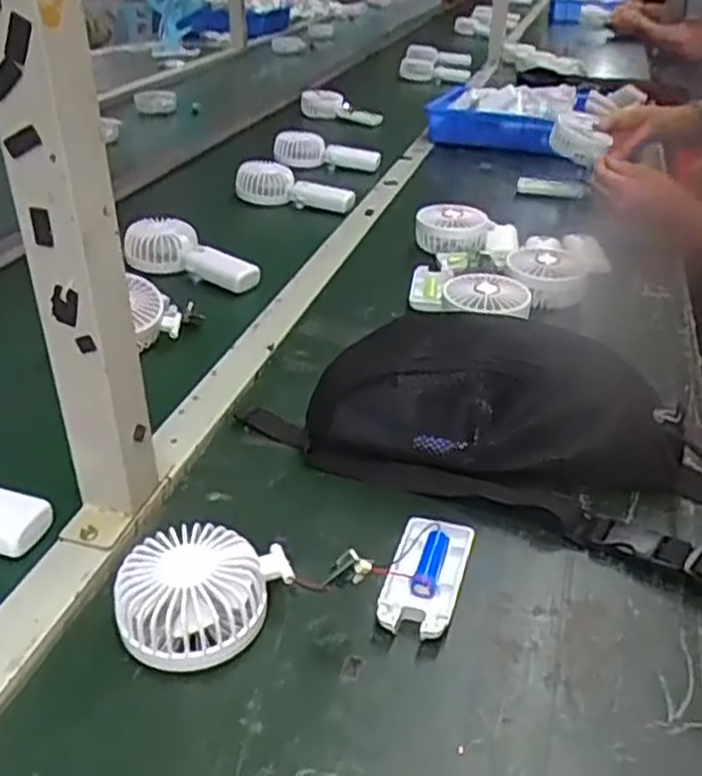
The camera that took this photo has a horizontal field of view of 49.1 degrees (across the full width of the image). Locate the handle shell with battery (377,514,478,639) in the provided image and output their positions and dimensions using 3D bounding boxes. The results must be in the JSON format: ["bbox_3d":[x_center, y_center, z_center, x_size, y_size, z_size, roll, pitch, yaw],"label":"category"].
[{"bbox_3d":[0.047,0.121,0.495,0.048,0.018,0.092,10,33,15],"label":"handle shell with battery"}]

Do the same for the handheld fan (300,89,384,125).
[{"bbox_3d":[-0.021,-0.581,1.605,0.212,0.064,0.041,20,37,28],"label":"handheld fan"}]

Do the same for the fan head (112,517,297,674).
[{"bbox_3d":[-0.090,0.122,0.467,0.084,0.045,0.098,19,36,27],"label":"fan head"}]

